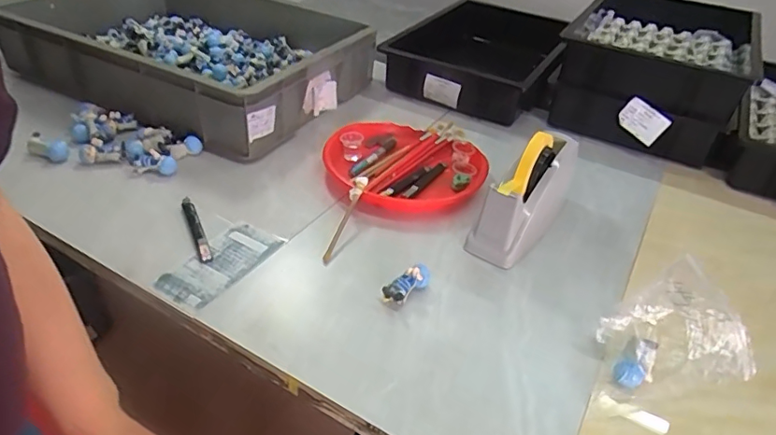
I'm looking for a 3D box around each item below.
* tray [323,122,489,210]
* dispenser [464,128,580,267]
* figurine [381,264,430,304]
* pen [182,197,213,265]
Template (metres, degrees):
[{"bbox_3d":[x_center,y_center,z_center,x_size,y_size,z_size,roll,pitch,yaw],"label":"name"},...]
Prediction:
[{"bbox_3d":[0.021,-0.076,0.811,0.246,0.050,0.241,18,37,17],"label":"tray"},{"bbox_3d":[0.197,-0.039,0.718,0.063,0.123,0.225,27,41,26],"label":"dispenser"},{"bbox_3d":[0.022,0.079,0.610,0.062,0.025,0.023,-32,47,-17],"label":"figurine"},{"bbox_3d":[-0.250,0.015,0.683,0.015,0.010,0.139,-13,39,-24],"label":"pen"}]

